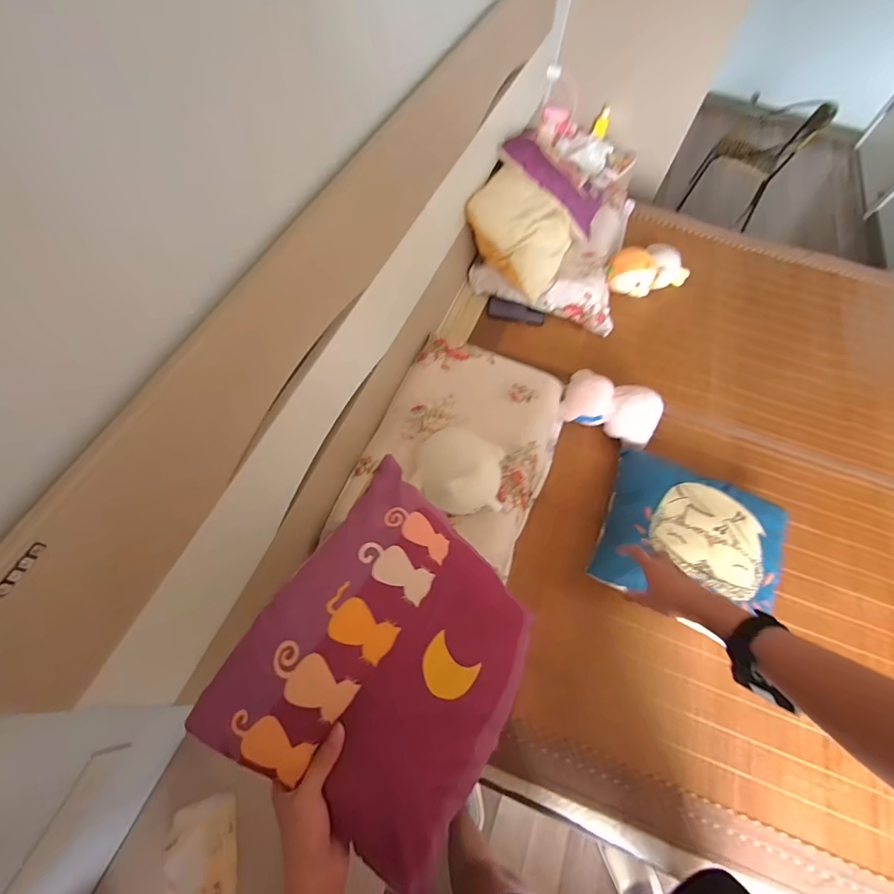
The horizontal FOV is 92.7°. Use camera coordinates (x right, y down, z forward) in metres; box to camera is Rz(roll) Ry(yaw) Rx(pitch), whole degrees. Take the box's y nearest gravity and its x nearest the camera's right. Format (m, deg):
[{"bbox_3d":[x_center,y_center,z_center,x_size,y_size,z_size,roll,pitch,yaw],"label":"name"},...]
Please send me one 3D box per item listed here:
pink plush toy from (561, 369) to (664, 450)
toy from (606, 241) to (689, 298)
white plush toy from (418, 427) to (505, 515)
[{"bbox_3d":[0.401,-0.101,1.040,0.224,0.127,0.124,29,68,13],"label":"pink plush toy"},{"bbox_3d":[0.630,-0.562,1.323,0.278,0.108,0.122,-25,67,-11],"label":"toy"},{"bbox_3d":[0.032,0.056,0.838,0.147,0.119,0.132,6,65,3],"label":"white plush toy"}]

